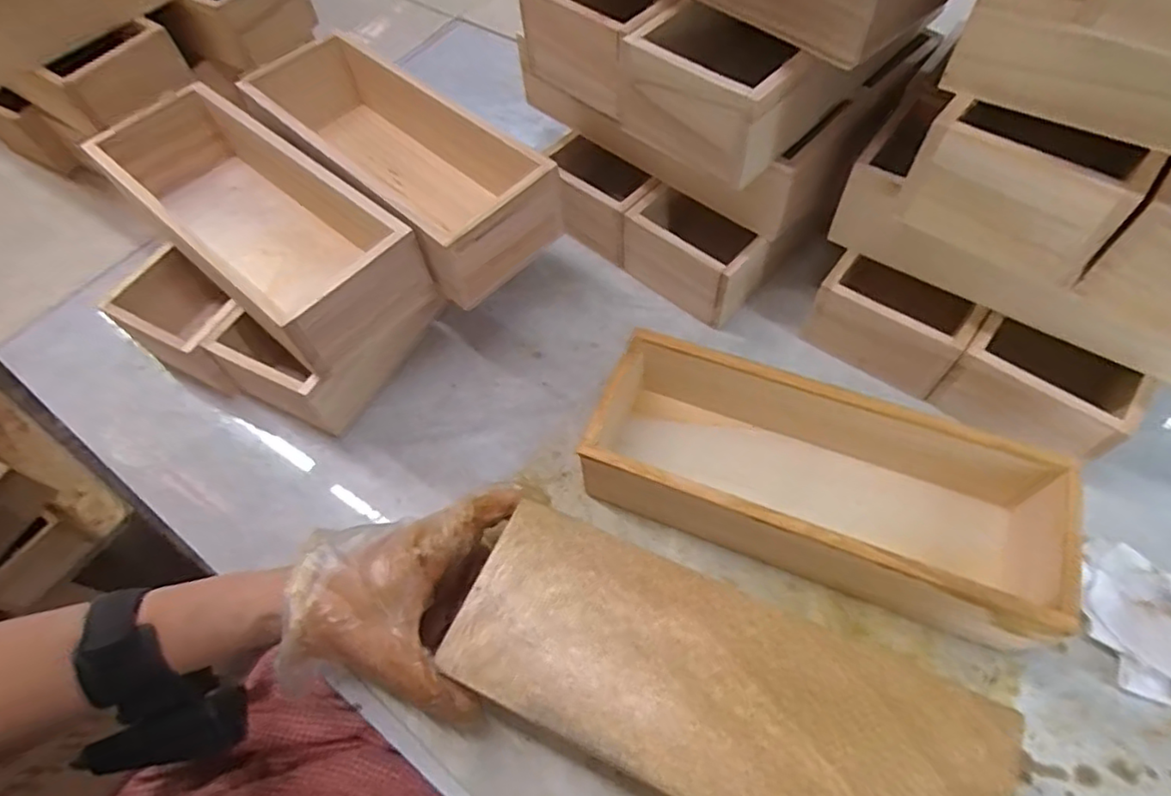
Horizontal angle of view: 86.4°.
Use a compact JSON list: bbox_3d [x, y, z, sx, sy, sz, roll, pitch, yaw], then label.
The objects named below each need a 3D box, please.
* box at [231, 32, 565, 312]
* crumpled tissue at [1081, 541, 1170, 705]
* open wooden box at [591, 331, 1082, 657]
[{"bbox_3d":[-0.148,-0.183,0.481,0.268,0.071,0.104,38,68,23],"label":"box"},{"bbox_3d":[0.322,0.121,0.351,0.063,0.044,0.090,-17,59,-7],"label":"crumpled tissue"},{"bbox_3d":[0.142,0.049,0.390,0.264,0.077,0.110,19,62,15],"label":"open wooden box"}]

